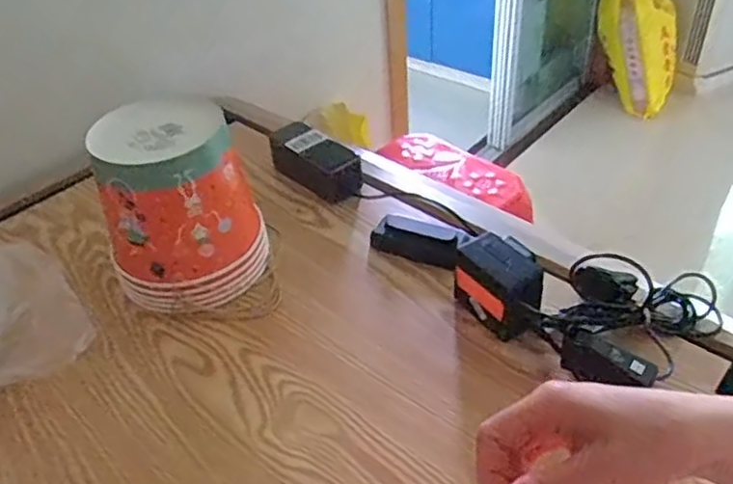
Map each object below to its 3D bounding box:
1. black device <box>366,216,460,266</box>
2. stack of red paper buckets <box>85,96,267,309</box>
[{"bbox_3d":[0.054,-0.001,0.714,0.097,0.038,0.029,14,43,19],"label":"black device"},{"bbox_3d":[-0.186,-0.039,0.671,0.148,0.170,0.153,-13,41,-11],"label":"stack of red paper buckets"}]

